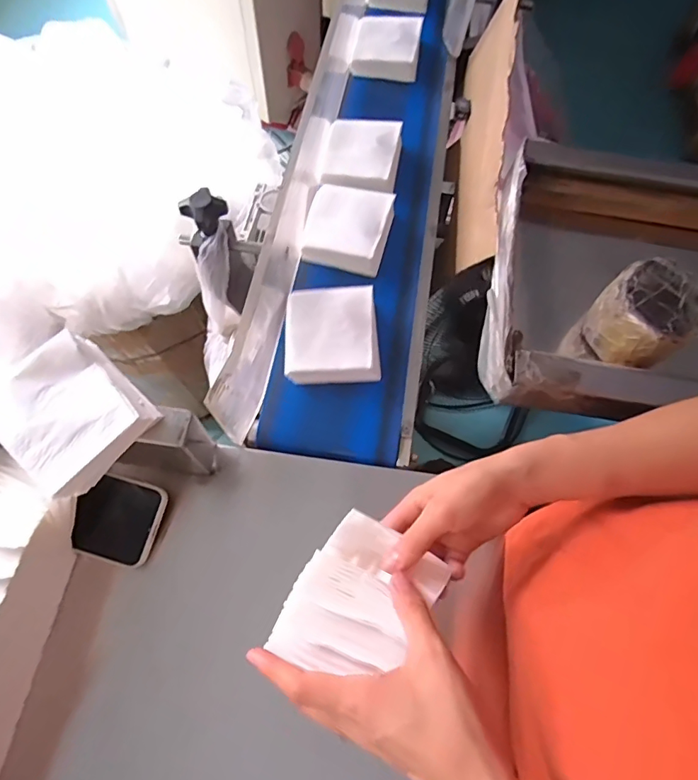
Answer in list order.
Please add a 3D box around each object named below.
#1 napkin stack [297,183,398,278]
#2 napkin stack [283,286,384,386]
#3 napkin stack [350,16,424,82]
[{"bbox_3d":[-0.002,-0.190,0.575,0.095,0.039,0.093,14,67,4],"label":"napkin stack"},{"bbox_3d":[-0.018,-0.059,0.523,0.097,0.042,0.096,-1,67,-3],"label":"napkin stack"},{"bbox_3d":[0.056,-0.497,0.709,0.096,0.038,0.099,8,67,1],"label":"napkin stack"}]

